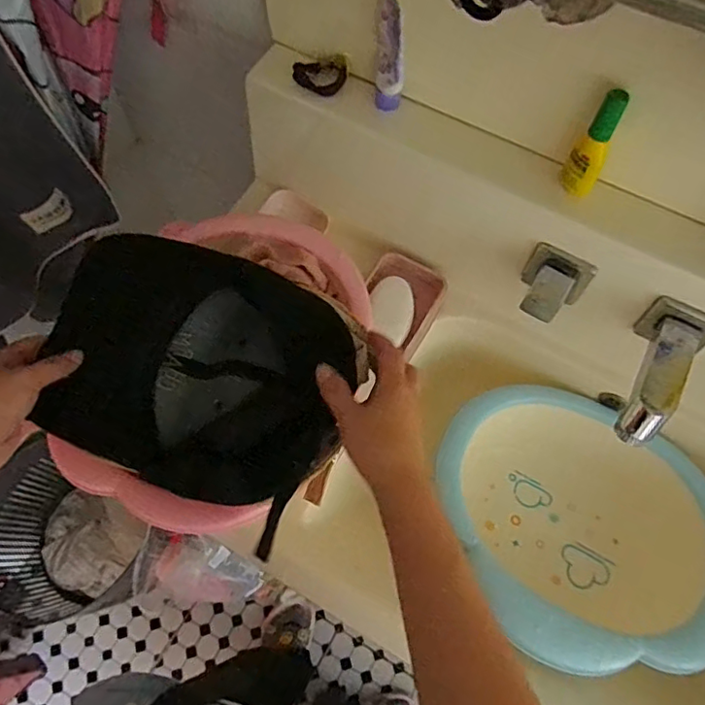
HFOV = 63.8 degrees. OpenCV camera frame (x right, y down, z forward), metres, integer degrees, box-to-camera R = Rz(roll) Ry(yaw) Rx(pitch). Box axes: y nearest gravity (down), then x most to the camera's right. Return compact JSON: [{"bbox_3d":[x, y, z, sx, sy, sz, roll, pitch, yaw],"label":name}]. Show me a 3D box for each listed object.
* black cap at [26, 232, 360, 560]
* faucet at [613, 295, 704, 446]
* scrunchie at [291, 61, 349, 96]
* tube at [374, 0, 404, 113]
[{"bbox_3d":[-0.126,0.013,0.454,0.241,0.064,0.192,29,70,12],"label":"black cap"},{"bbox_3d":[0.275,0.017,0.507,0.057,0.054,0.127,29,70,12],"label":"faucet"},{"bbox_3d":[-0.032,-0.280,0.572,0.047,0.022,0.042,21,68,9],"label":"scrunchie"},{"bbox_3d":[0.035,-0.276,0.527,0.025,0.114,0.036,1,67,0],"label":"tube"}]

